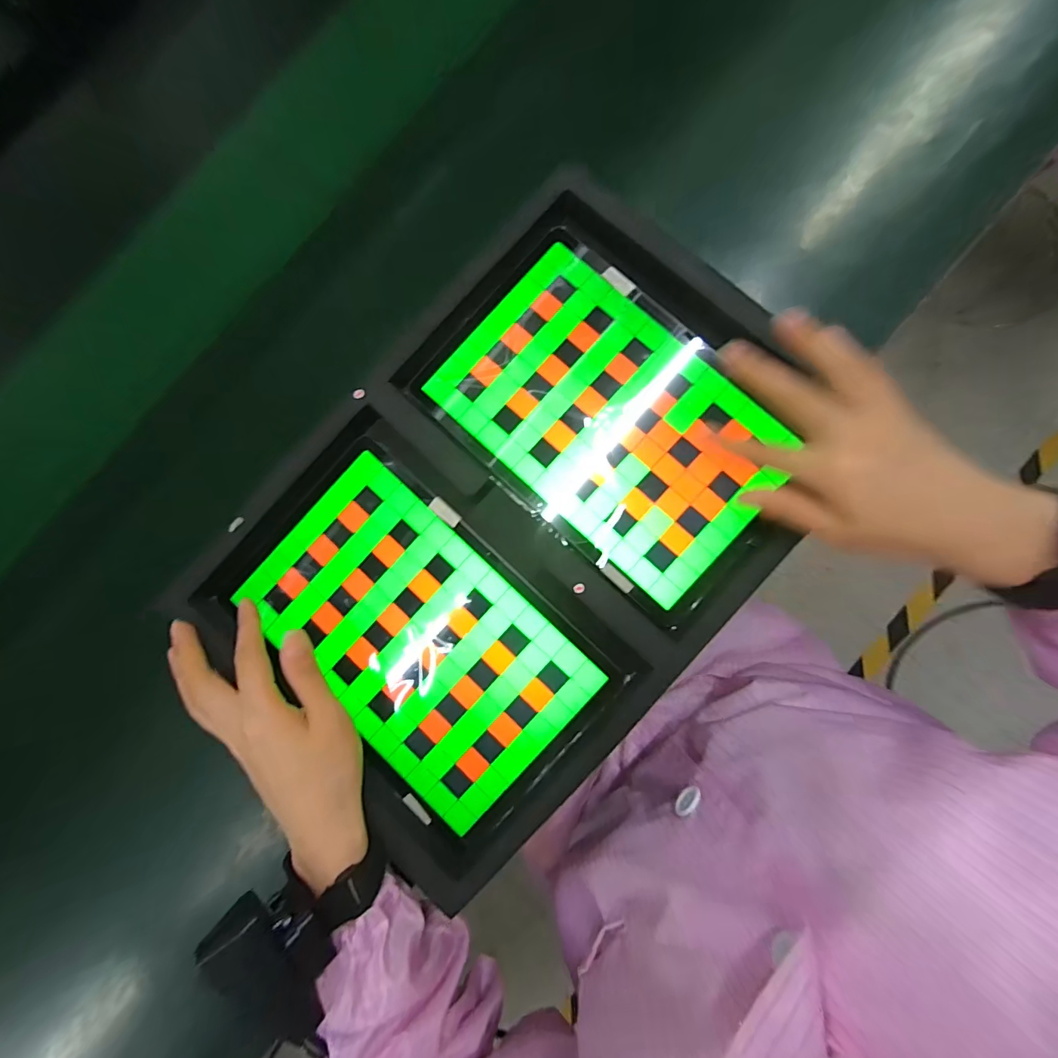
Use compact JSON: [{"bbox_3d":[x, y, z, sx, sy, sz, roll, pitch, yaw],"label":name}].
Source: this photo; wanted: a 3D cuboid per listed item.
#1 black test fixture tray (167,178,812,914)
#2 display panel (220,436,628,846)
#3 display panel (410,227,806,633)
[{"bbox_3d":[-0.004,-0.003,0.306,0.288,0.024,0.415,41,91,7],"label":"black test fixture tray"},{"bbox_3d":[-0.077,0.073,0.313,0.246,0.011,0.162,44,91,7],"label":"display panel"},{"bbox_3d":[0.061,-0.074,0.310,0.255,0.010,0.166,45,91,7],"label":"display panel"}]

